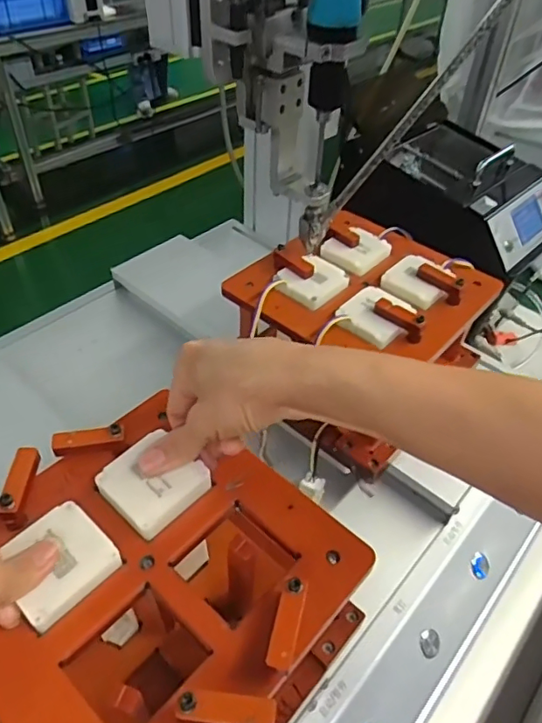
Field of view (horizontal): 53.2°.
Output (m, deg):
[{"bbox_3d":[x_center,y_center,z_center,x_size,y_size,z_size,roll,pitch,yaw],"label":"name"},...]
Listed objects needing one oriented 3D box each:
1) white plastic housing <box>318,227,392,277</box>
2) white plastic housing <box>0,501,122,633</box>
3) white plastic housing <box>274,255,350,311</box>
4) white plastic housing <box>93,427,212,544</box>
[{"bbox_3d":[0.081,-0.107,0.517,0.058,0.012,0.053,32,52,25],"label":"white plastic housing"},{"bbox_3d":[-0.116,0.107,0.294,0.052,0.008,0.051,35,53,27],"label":"white plastic housing"},{"bbox_3d":[0.037,-0.073,0.481,0.052,0.013,0.056,31,51,24],"label":"white plastic housing"},{"bbox_3d":[-0.071,0.073,0.327,0.051,0.013,0.052,34,53,27],"label":"white plastic housing"}]

